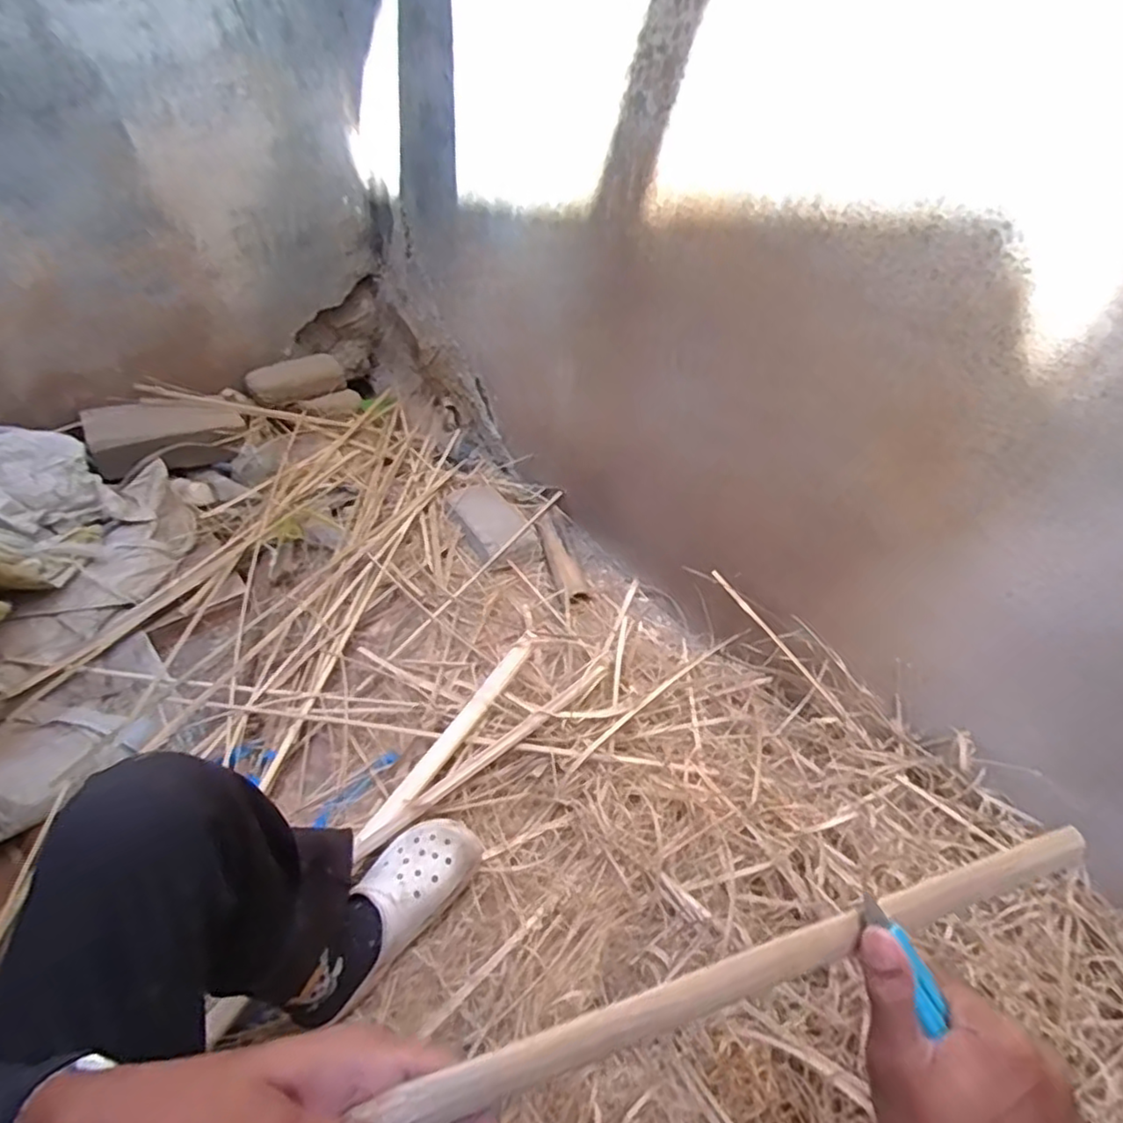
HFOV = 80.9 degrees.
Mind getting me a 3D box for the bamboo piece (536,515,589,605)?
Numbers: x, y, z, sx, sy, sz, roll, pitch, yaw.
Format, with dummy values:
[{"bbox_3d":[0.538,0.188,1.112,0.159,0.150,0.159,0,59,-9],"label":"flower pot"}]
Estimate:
[{"bbox_3d":[0.003,-0.003,1.266,0.054,0.038,0.216,-11,48,-13],"label":"bamboo piece"}]

